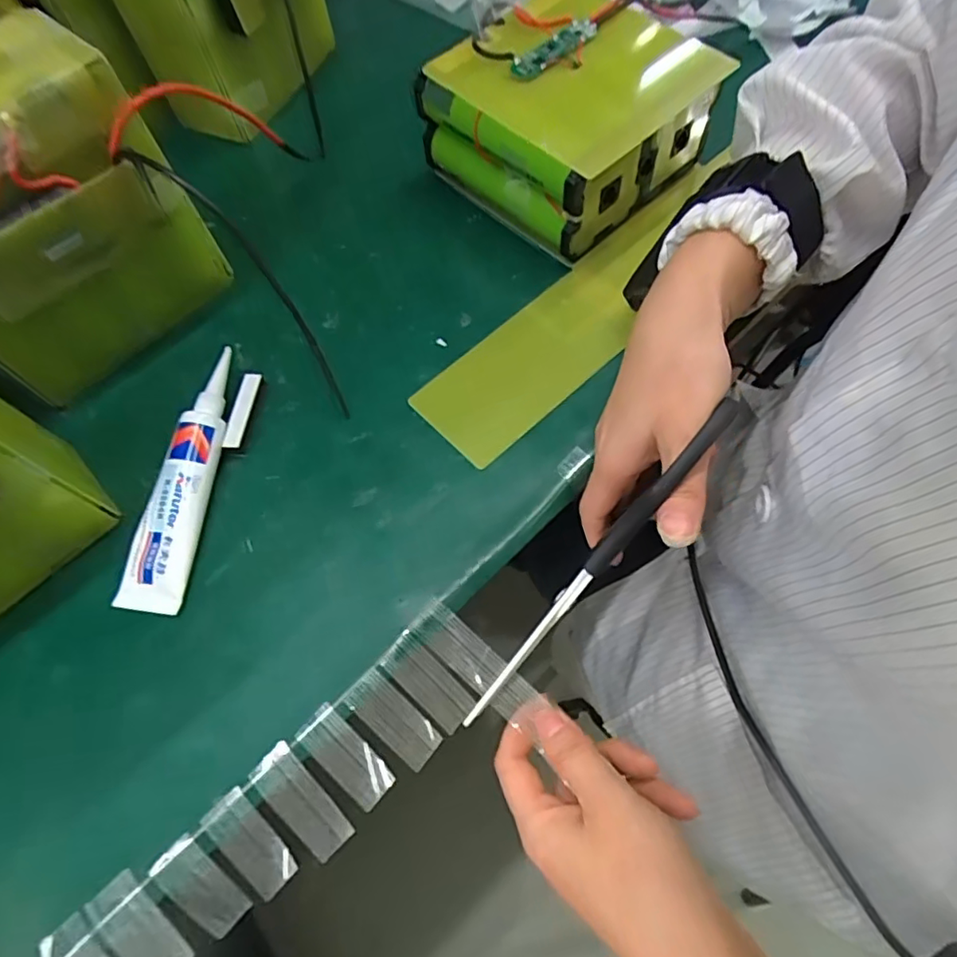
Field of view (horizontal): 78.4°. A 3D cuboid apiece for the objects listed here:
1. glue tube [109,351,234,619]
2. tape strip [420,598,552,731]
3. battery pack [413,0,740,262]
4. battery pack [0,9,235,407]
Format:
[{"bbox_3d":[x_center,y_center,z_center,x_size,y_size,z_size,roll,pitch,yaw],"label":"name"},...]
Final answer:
[{"bbox_3d":[-0.159,-0.003,0.324,0.032,0.022,0.149,10,66,8],"label":"glue tube"},{"bbox_3d":[-0.003,0.089,0.291,0.065,0.007,0.021,42,74,6],"label":"tape strip"},{"bbox_3d":[0.061,-0.247,0.392,0.150,0.083,0.150,-42,70,-15],"label":"battery pack"},{"bbox_3d":[-0.231,-0.136,0.322,0.142,0.148,0.085,-42,70,-15],"label":"battery pack"}]

